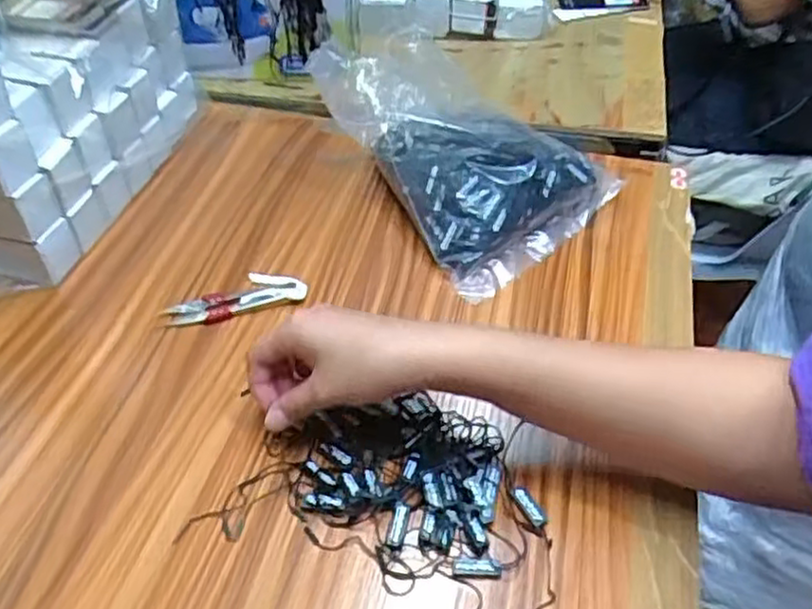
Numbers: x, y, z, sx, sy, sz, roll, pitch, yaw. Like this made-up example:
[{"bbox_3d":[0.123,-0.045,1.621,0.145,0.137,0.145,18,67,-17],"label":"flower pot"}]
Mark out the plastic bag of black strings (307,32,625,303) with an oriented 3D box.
[{"bbox_3d":[0.047,-0.151,0.654,0.184,0.073,0.299,-22,49,-20],"label":"plastic bag of black strings"}]

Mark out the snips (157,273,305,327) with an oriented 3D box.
[{"bbox_3d":[-0.132,-0.006,0.555,0.107,0.012,0.039,-11,46,-10],"label":"snips"}]

